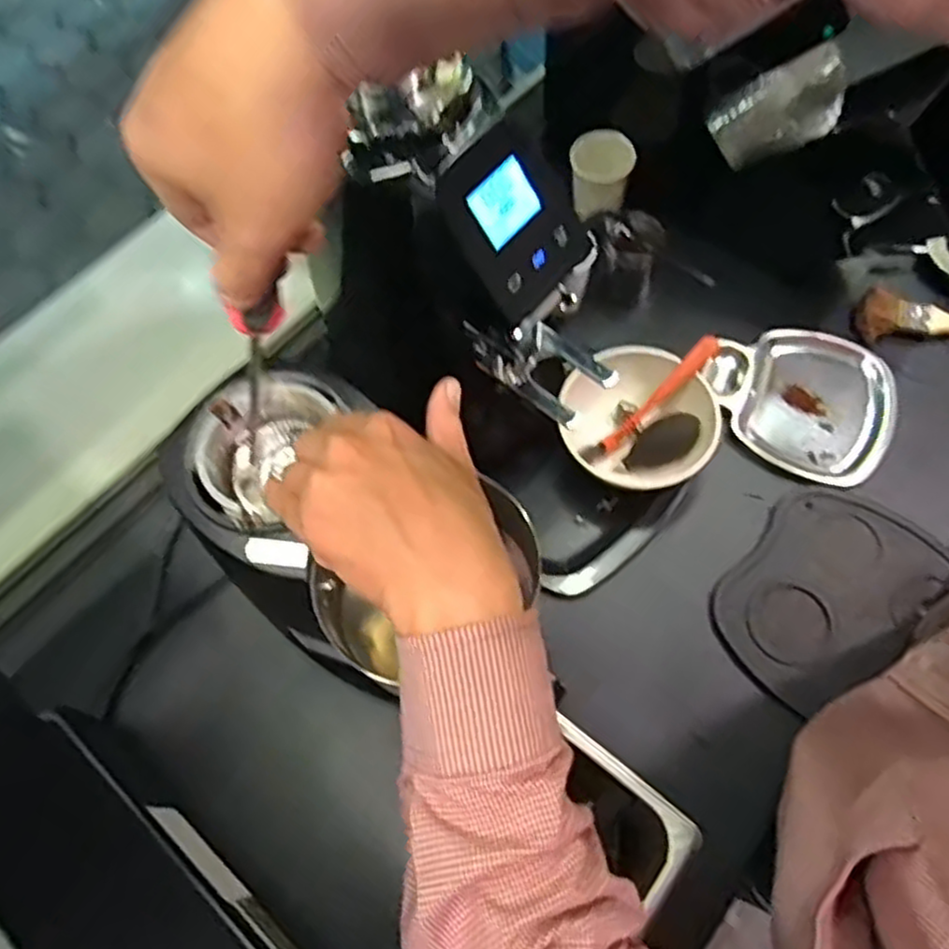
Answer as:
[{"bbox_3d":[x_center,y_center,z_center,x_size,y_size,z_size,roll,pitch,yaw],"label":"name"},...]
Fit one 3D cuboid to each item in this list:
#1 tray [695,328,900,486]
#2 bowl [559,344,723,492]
[{"bbox_3d":[0.319,-0.075,0.725,0.173,0.018,0.156,17,67,10],"label":"tray"},{"bbox_3d":[0.150,-0.049,0.697,0.148,0.057,0.136,-1,65,2],"label":"bowl"}]

